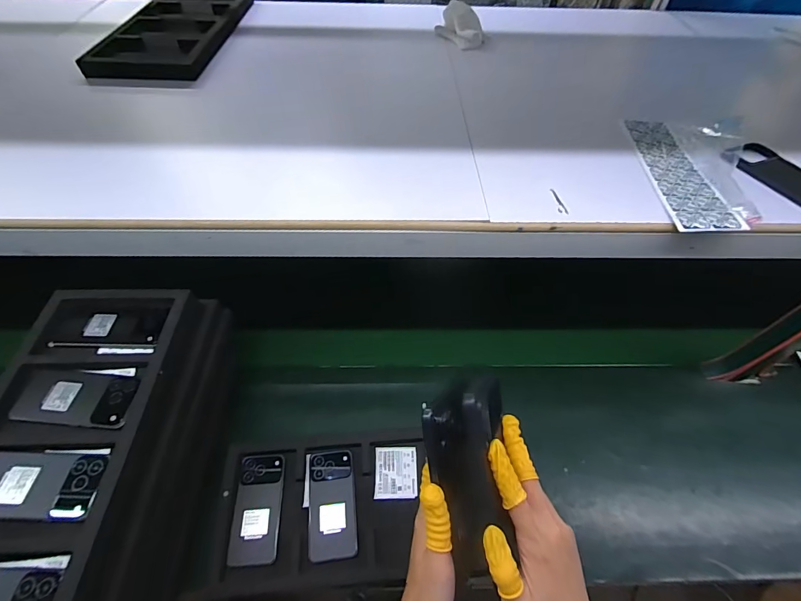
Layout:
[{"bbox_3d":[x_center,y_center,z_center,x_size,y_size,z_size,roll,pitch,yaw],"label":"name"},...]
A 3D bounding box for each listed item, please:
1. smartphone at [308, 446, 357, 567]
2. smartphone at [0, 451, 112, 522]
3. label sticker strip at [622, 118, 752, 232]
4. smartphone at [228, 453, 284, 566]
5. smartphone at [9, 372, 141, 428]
[{"bbox_3d":[-0.113,0.333,0.627,0.075,0.008,0.158,-6,53,-6],"label":"smartphone"},{"bbox_3d":[-0.437,0.222,0.458,0.154,0.013,0.074,3,53,0],"label":"smartphone"},{"bbox_3d":[0.425,-0.209,0.596,0.082,0.007,0.301,2,50,5],"label":"label sticker strip"},{"bbox_3d":[-0.228,0.333,0.612,0.070,0.017,0.154,-3,53,-4],"label":"smartphone"},{"bbox_3d":[-0.443,0.134,0.526,0.157,0.014,0.074,4,53,1],"label":"smartphone"}]

